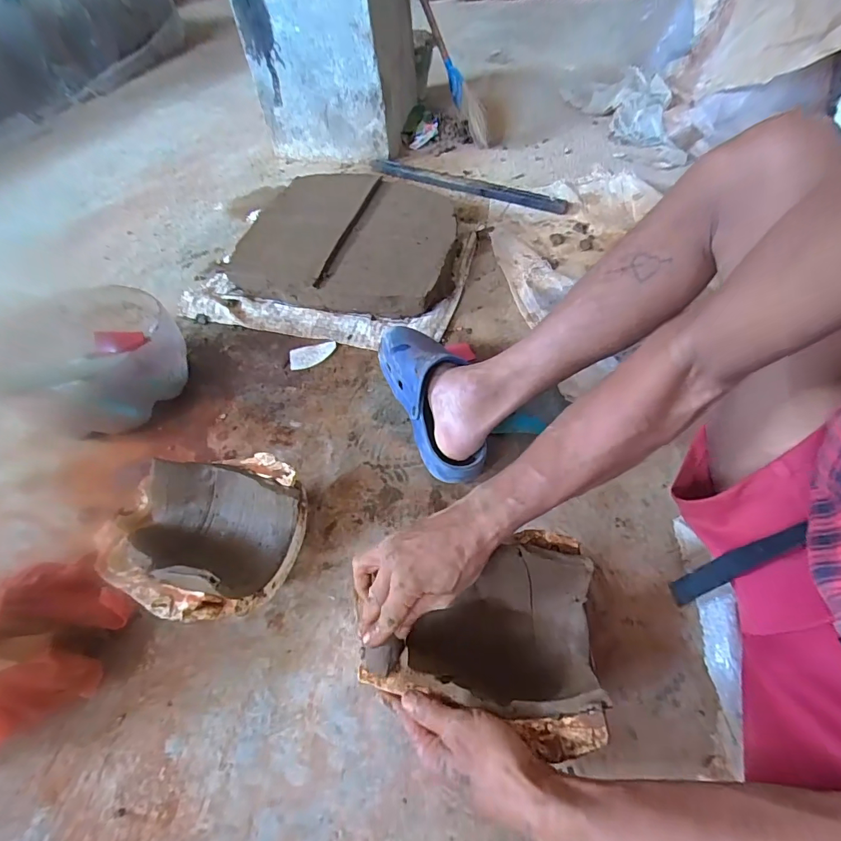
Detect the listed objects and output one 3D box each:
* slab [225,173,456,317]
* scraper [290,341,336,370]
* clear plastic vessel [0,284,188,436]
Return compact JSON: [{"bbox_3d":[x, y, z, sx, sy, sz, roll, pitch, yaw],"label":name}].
[{"bbox_3d":[-0.128,-0.373,0.891,0.400,0.112,0.356,11,54,13],"label":"slab"},{"bbox_3d":[-0.190,-0.119,0.766,0.086,0.009,0.046,-25,54,-14],"label":"scraper"},{"bbox_3d":[-0.503,-0.099,0.700,0.213,0.124,0.239,-33,57,-20],"label":"clear plastic vessel"}]

